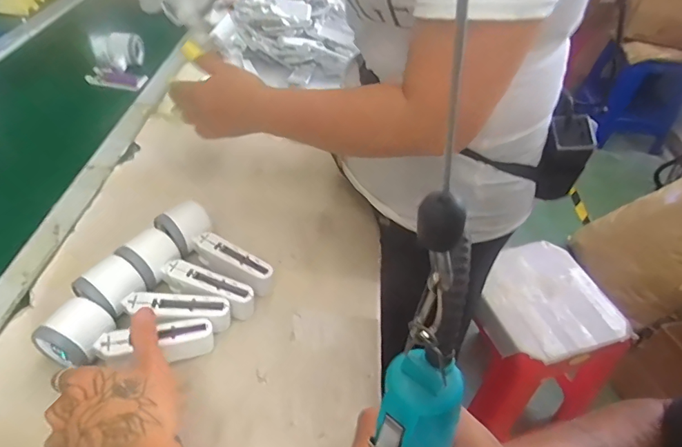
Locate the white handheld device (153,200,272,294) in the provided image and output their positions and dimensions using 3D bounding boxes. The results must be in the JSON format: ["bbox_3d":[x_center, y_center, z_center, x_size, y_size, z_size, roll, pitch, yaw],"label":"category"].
[{"bbox_3d":[-0.151,0.036,0.549,0.153,0.053,0.059,33,50,25],"label":"white handheld device"}]

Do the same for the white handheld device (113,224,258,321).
[{"bbox_3d":[-0.172,0.064,0.511,0.149,0.051,0.053,24,47,17],"label":"white handheld device"}]

